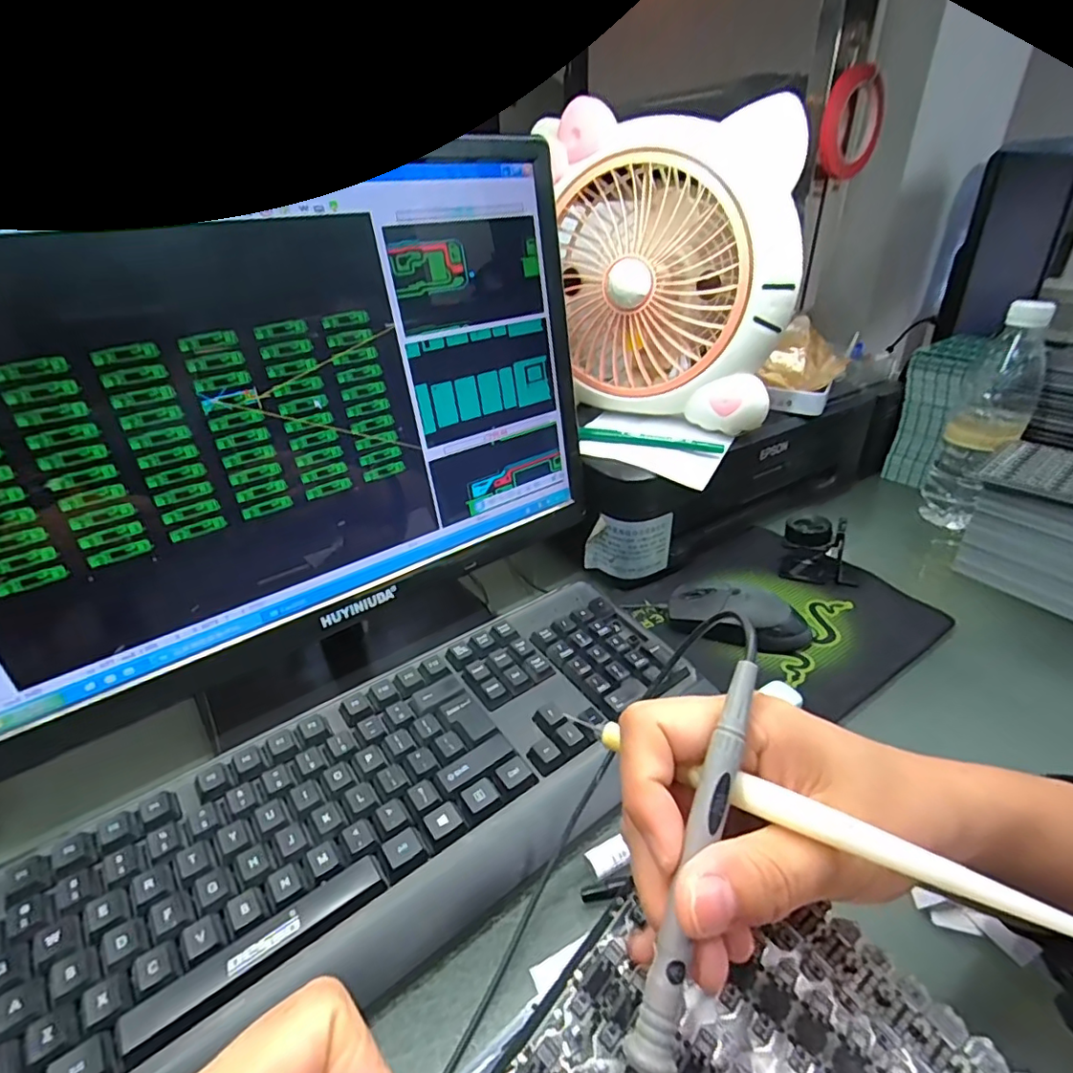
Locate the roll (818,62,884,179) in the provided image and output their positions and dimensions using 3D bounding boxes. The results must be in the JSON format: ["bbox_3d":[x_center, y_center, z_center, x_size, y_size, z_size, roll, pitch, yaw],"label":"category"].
[{"bbox_3d":[0.391,-0.509,0.693,0.093,0.112,0.026,16,16,-33],"label":"roll"}]

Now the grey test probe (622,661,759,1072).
[{"bbox_3d":[0.045,0.095,0.159,0.011,0.012,0.126,14,68,24],"label":"grey test probe"}]

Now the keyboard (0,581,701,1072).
[{"bbox_3d":[-0.085,0.150,0.329,0.428,0.034,0.147,-23,37,-31],"label":"keyboard"}]

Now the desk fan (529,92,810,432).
[{"bbox_3d":[0.114,-0.238,0.517,0.233,0.234,0.106,20,37,32],"label":"desk fan"}]

